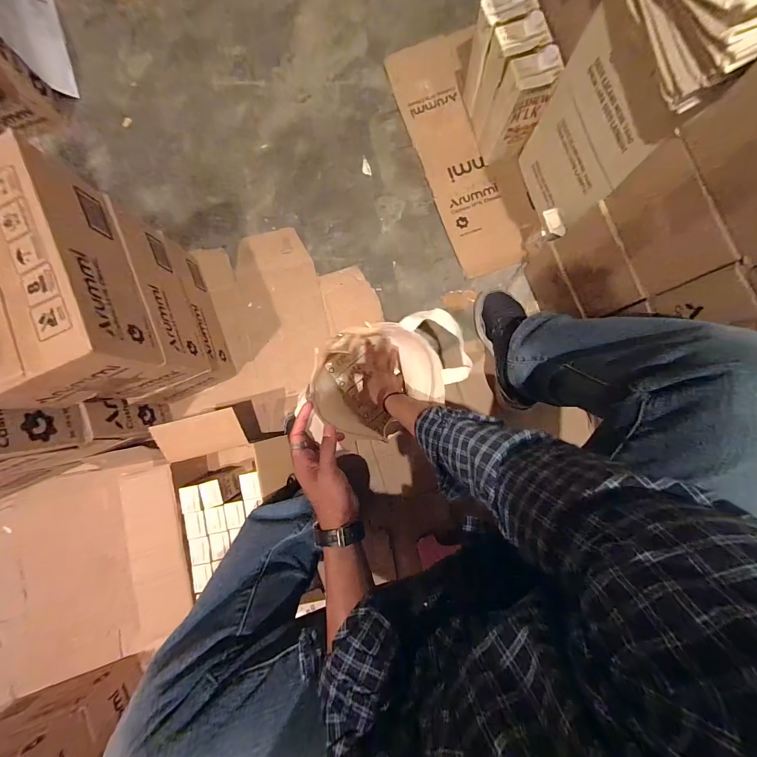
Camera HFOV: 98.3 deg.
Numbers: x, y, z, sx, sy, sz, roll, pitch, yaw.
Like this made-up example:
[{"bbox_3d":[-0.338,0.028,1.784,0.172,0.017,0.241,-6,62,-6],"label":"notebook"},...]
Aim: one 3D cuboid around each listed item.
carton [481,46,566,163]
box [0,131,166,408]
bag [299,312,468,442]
[{"bbox_3d":[0.280,-0.540,0.672,0.086,0.198,0.068,-9,86,2],"label":"carton"},{"bbox_3d":[-0.462,-0.123,0.455,0.171,0.135,0.296,-21,86,1],"label":"box"},{"bbox_3d":[0.021,-0.009,0.617,0.262,0.153,0.196,-5,87,2],"label":"bag"}]

